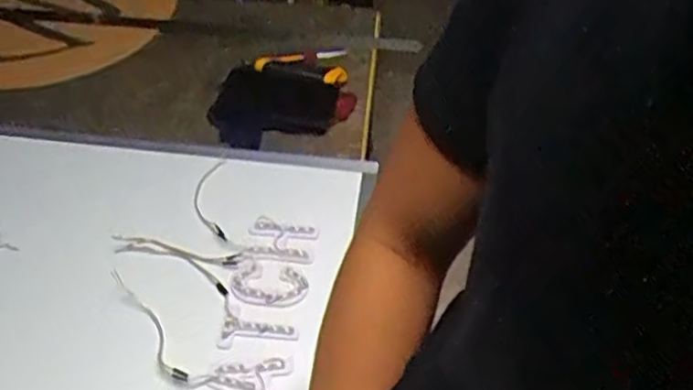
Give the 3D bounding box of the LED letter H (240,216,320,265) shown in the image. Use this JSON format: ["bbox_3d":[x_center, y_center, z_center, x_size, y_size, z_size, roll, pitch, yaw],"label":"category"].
[{"bbox_3d":[-0.076,0.055,0.749,0.079,0.010,0.060,10,49,5],"label":"LED letter H"}]

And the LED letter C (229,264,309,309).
[{"bbox_3d":[-0.086,0.100,0.711,0.085,0.008,0.049,4,48,3],"label":"LED letter C"}]

